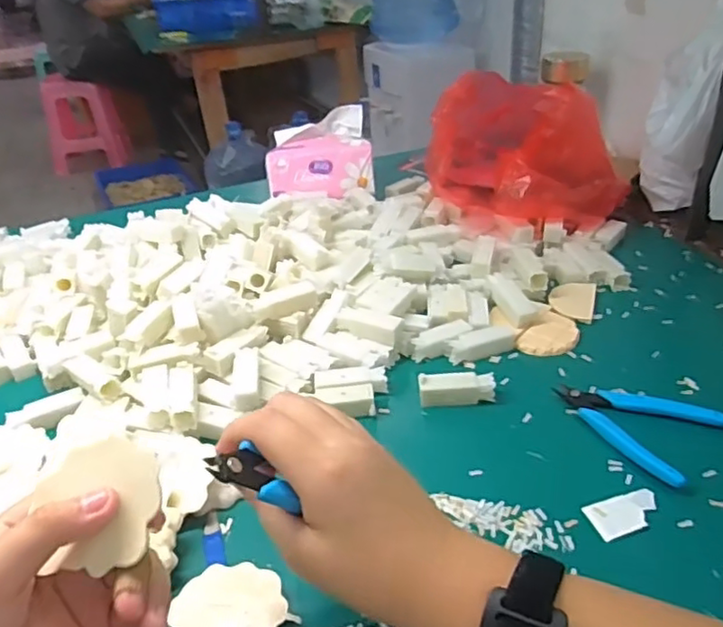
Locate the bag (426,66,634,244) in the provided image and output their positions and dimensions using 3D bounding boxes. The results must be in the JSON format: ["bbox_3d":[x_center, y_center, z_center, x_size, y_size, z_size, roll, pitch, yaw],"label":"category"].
[{"bbox_3d":[0.184,-0.196,0.771,0.170,0.148,0.221,-19,35,-21],"label":"bag"}]

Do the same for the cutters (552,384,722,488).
[{"bbox_3d":[0.203,0.080,0.477,0.111,0.010,0.084,25,43,37],"label":"cutters"}]

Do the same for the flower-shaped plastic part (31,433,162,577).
[{"bbox_3d":[-0.117,0.083,0.279,0.055,0.004,0.056,-16,70,6],"label":"flower-shaped plastic part"}]

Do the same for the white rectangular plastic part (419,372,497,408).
[{"bbox_3d":[0.079,0.062,0.516,0.061,0.025,0.018,-3,33,3],"label":"white rectangular plastic part"}]

